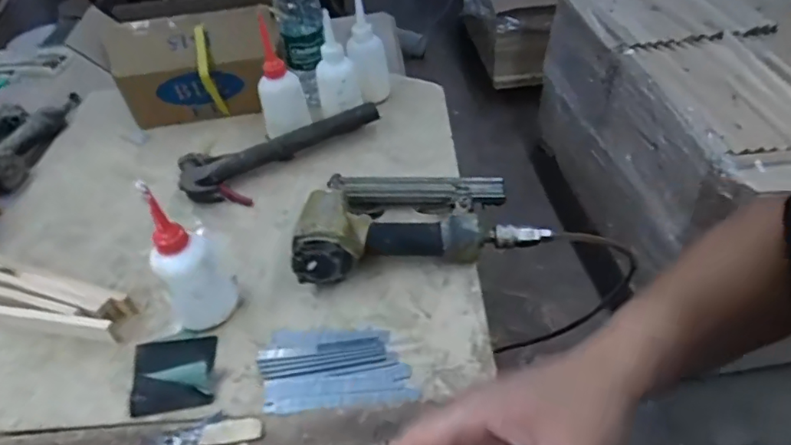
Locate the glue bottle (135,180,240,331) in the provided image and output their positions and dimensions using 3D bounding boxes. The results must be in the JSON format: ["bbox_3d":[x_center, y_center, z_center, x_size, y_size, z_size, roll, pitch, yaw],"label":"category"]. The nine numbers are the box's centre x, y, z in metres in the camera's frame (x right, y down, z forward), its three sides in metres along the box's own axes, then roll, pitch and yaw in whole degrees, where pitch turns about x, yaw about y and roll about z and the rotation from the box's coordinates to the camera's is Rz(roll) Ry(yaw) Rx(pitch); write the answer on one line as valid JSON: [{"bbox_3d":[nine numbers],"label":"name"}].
[{"bbox_3d":[-0.196,0.031,0.490,0.059,0.161,0.055,-26,48,-21],"label":"glue bottle"}]

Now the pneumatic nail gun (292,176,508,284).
[{"bbox_3d":[0.010,-0.006,0.576,0.215,0.065,0.158,0,43,4],"label":"pneumatic nail gun"}]

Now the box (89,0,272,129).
[{"bbox_3d":[-0.309,-0.244,0.781,0.240,0.158,0.117,-4,43,0],"label":"box"}]

